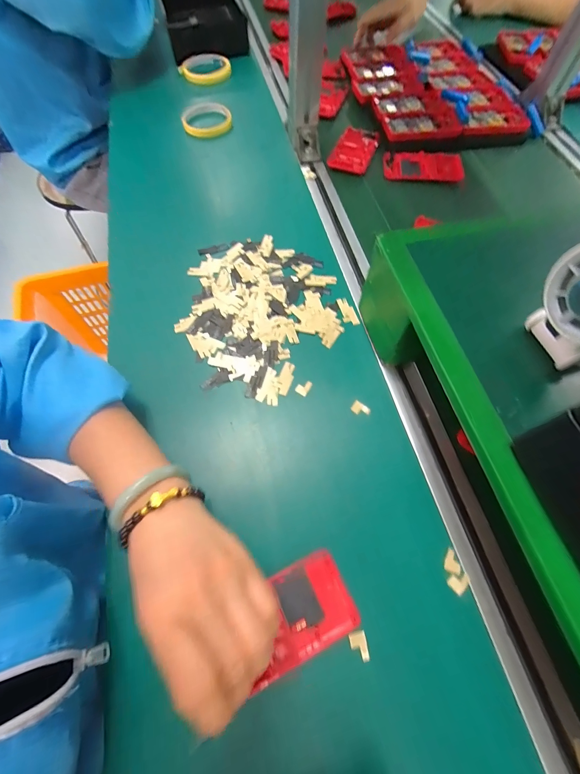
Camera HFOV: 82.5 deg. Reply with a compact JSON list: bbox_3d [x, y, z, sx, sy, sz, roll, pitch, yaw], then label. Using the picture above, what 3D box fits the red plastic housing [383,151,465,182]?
[{"bbox_3d":[0.211,-0.351,0.529,0.121,0.011,0.064,5,64,1],"label":"red plastic housing"}]

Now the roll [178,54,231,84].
[{"bbox_3d":[-0.174,-0.654,0.677,0.098,0.013,0.103,0,65,1],"label":"roll"}]

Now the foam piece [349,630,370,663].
[{"bbox_3d":[0.055,0.208,0.265,0.014,0.005,0.019,-7,65,-2],"label":"foam piece"}]

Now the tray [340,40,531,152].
[{"bbox_3d":[0.259,-0.553,0.608,0.267,0.025,0.331,-11,65,-6],"label":"tray"}]

